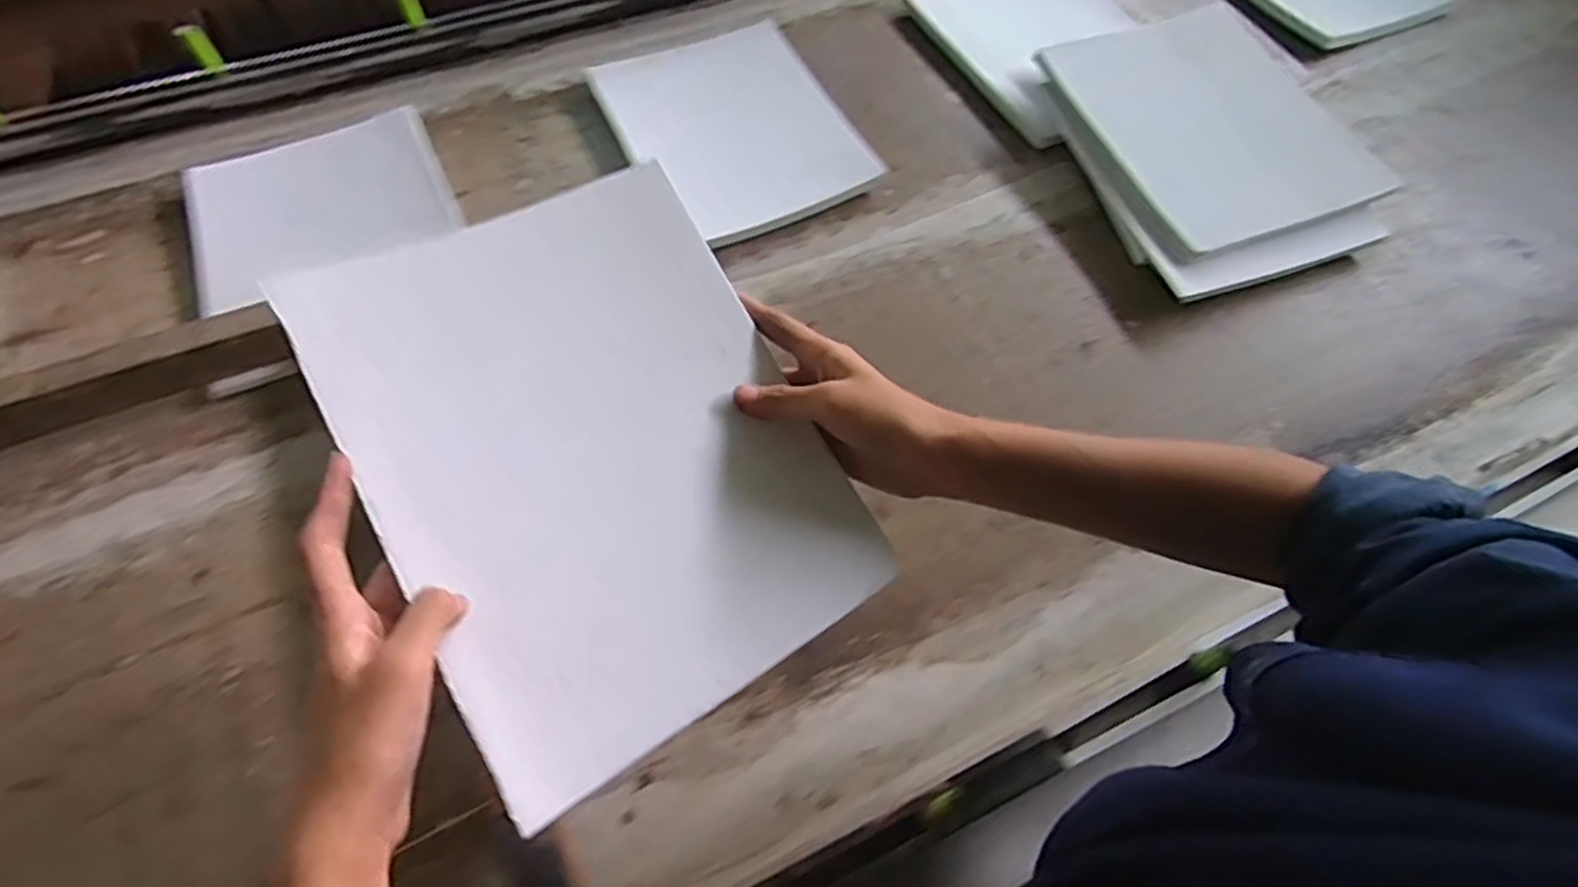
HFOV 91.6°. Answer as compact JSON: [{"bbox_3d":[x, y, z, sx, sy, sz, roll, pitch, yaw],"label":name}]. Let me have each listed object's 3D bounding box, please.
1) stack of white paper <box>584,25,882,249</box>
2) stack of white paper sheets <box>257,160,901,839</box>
[{"bbox_3d":[-0.052,-0.305,0.743,0.202,0.017,0.251,-26,69,-6],"label":"stack of white paper"},{"bbox_3d":[-0.090,0.002,0.376,0.204,0.020,0.261,-26,82,-24],"label":"stack of white paper sheets"}]

